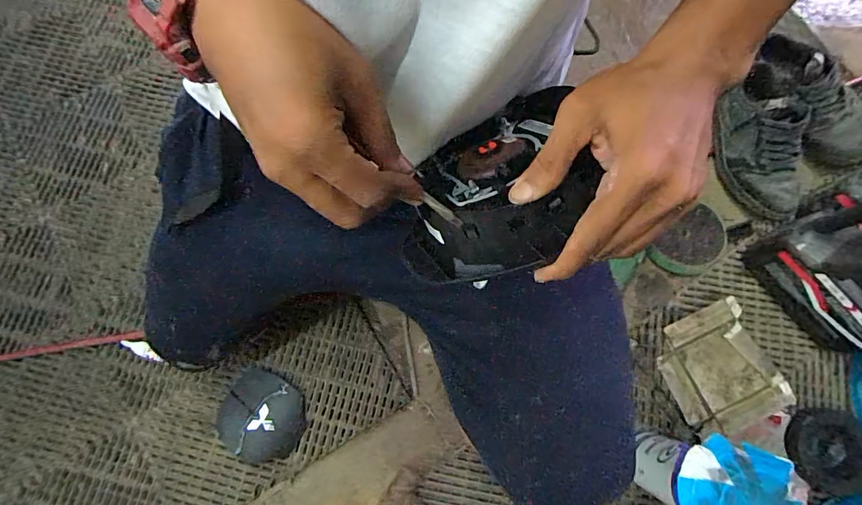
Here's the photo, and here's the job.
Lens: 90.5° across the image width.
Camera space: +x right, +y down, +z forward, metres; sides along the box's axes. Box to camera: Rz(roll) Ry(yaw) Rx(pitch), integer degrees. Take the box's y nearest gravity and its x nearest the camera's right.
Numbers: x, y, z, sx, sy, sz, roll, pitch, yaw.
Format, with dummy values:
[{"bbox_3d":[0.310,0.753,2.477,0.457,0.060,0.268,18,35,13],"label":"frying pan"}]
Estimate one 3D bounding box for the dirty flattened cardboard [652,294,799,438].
[{"bbox_3d":[0.463,0.185,0.687,0.165,0.012,0.178,-24,79,-6],"label":"dirty flattened cardboard"}]

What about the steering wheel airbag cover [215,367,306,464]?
[{"bbox_3d":[-0.270,0.261,0.676,0.137,0.024,0.127,30,79,6],"label":"steering wheel airbag cover"}]

